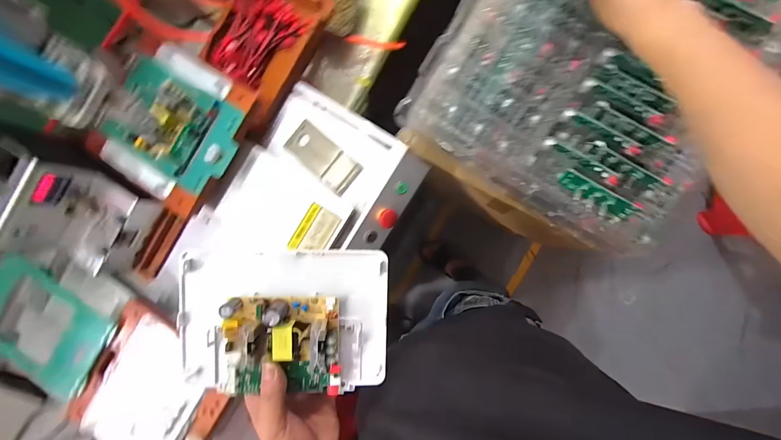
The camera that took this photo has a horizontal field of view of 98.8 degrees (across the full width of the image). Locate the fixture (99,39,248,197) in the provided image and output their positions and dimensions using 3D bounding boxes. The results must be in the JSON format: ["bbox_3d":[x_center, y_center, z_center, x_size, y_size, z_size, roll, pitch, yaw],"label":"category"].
[{"bbox_3d":[-0.294,-0.126,0.448,0.171,0.041,0.183,33,94,7],"label":"fixture"}]

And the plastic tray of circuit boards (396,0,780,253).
[{"bbox_3d":[0.274,-0.204,0.461,0.387,0.076,0.388,34,94,7],"label":"plastic tray of circuit boards"}]

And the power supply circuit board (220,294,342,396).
[{"bbox_3d":[-0.097,0.112,0.290,0.103,0.035,0.086,3,100,-8],"label":"power supply circuit board"}]

